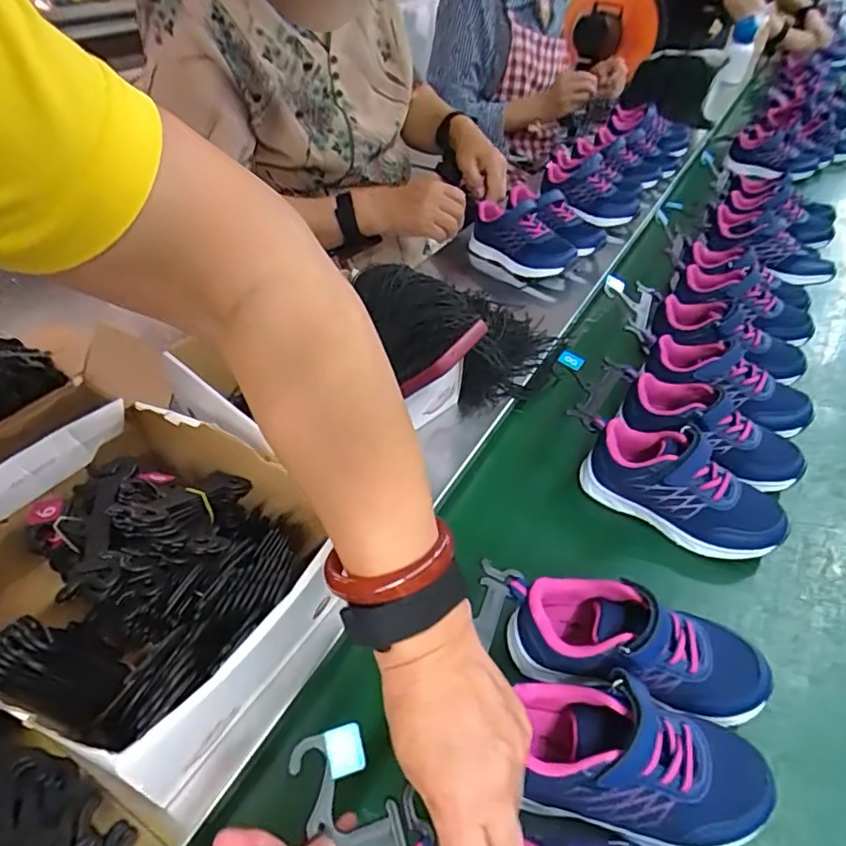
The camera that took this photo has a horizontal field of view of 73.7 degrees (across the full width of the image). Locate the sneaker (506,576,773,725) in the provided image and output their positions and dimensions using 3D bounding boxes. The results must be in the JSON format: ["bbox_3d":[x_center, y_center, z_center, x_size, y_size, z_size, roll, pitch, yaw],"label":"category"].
[{"bbox_3d":[0.143,0.154,0.389,0.179,0.079,0.068,10,43,11],"label":"sneaker"}]

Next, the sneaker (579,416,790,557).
[{"bbox_3d":[0.225,0.058,0.497,0.170,0.073,0.064,27,48,26],"label":"sneaker"}]

